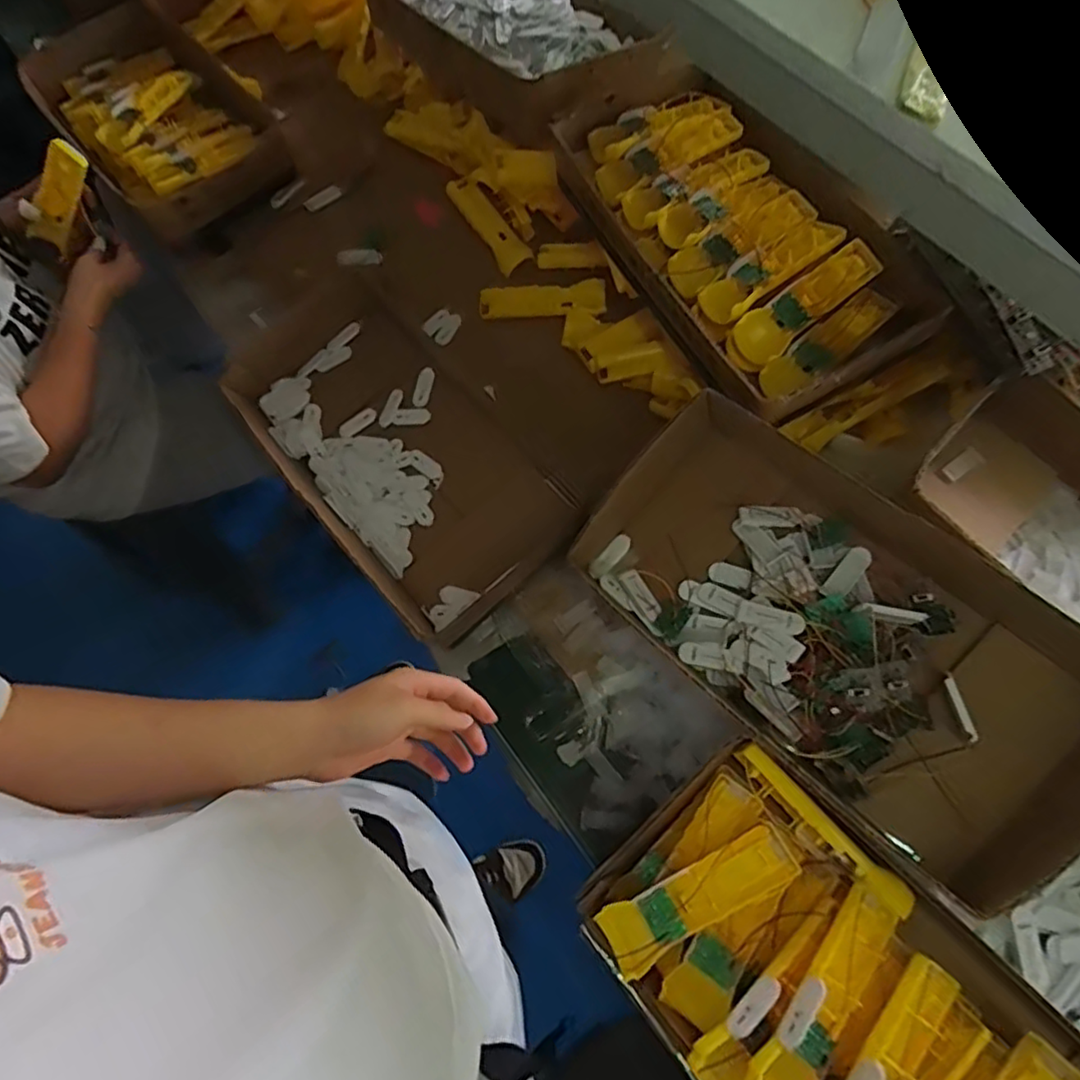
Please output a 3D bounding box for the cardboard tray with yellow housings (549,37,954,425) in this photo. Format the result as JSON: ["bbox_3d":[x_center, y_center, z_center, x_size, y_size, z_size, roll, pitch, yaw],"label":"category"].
[{"bbox_3d":[0.194,-0.351,0.696,0.238,0.053,0.474,-28,70,-9],"label":"cardboard tray with yellow housings"}]

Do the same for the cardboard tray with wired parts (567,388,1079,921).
[{"bbox_3d":[0.250,0.075,0.558,0.236,0.111,0.433,-46,64,5],"label":"cardboard tray with wired parts"}]

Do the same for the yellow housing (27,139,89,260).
[{"bbox_3d":[-0.594,-0.419,0.798,0.042,0.157,0.018,6,61,-44],"label":"yellow housing"}]

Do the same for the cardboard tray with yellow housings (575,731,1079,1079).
[{"bbox_3d":[0.240,0.369,0.478,0.225,0.121,0.413,-40,74,-13],"label":"cardboard tray with yellow housings"}]

